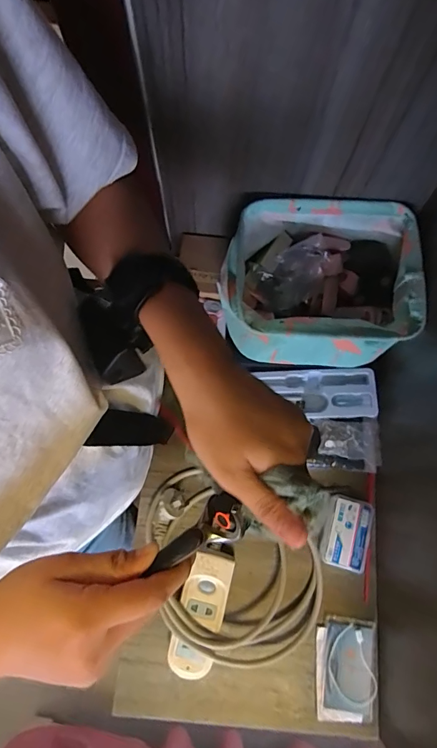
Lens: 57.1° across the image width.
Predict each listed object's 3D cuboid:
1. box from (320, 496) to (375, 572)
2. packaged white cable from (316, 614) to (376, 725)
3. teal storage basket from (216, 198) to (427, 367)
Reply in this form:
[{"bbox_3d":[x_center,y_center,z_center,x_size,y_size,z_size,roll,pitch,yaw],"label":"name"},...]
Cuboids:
[{"bbox_3d":[0.154,0.192,0.488,0.054,0.023,0.079,17,76,4],"label":"box"},{"bbox_3d":[0.146,0.335,0.457,0.068,0.014,0.100,6,76,1],"label":"packaged white cable"},{"bbox_3d":[0.114,-0.107,0.477,0.209,0.087,0.168,3,76,0],"label":"teal storage basket"}]

